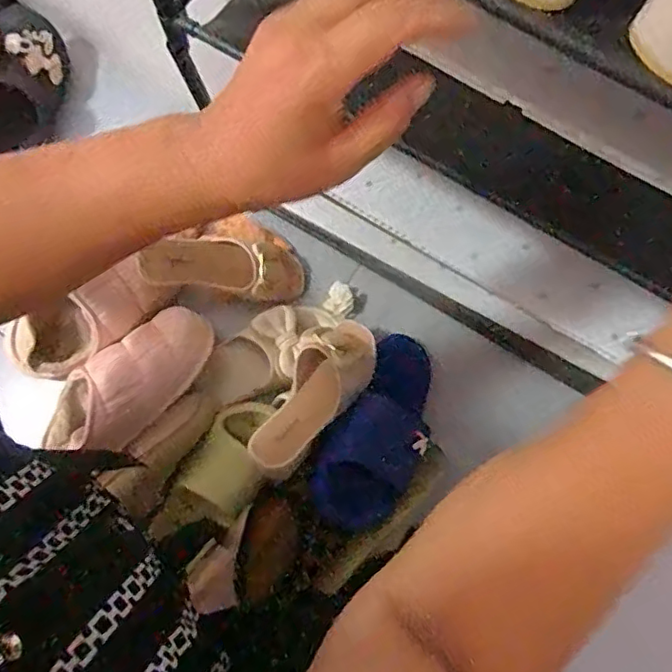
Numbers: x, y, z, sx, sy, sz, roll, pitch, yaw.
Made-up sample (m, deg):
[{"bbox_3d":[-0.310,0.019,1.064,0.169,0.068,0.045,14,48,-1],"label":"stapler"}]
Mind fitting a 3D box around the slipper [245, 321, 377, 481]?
[{"bbox_3d":[-0.030,0.066,0.700,0.093,0.054,0.208,38,82,9],"label":"slipper"}]

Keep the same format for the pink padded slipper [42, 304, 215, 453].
[{"bbox_3d":[-0.264,0.062,0.752,0.246,0.092,0.125,-35,80,-6],"label":"pink padded slipper"}]

